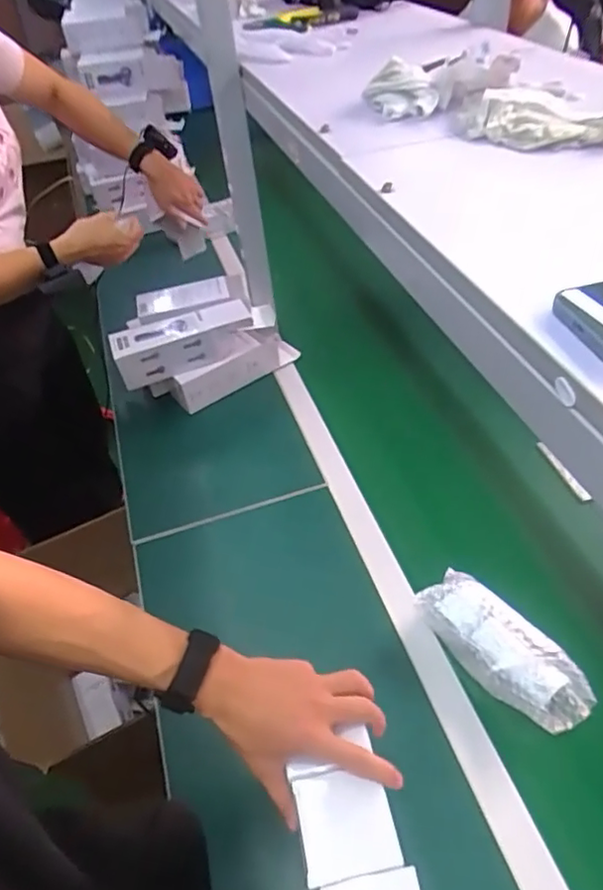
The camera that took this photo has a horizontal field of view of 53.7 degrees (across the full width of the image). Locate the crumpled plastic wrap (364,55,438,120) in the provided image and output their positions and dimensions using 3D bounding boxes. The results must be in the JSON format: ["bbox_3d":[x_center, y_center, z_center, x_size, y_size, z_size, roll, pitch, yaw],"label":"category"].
[{"bbox_3d":[0.116,-0.413,0.689,0.077,0.040,0.084,-10,45,-4],"label":"crumpled plastic wrap"}]

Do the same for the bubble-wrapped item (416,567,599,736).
[{"bbox_3d":[0.225,0.239,0.681,0.080,0.081,0.199,-35,52,-26],"label":"bubble-wrapped item"}]

